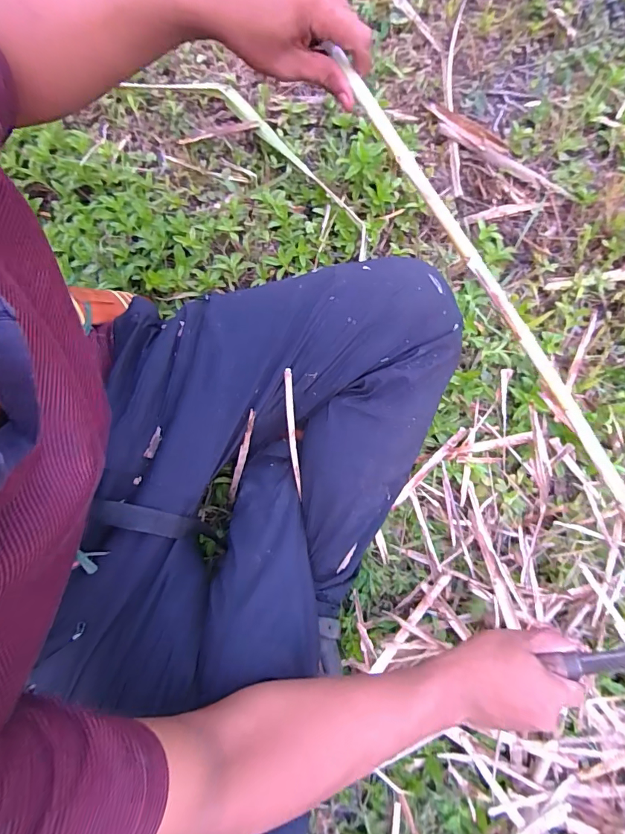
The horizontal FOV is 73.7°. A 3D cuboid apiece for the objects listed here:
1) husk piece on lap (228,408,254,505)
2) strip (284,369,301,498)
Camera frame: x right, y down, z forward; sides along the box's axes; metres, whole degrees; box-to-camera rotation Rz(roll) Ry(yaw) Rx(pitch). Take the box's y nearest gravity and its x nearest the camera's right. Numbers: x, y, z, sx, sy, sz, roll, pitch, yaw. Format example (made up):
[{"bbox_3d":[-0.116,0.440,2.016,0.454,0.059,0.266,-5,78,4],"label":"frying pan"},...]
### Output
[{"bbox_3d":[-0.086,0.056,0.492,0.011,0.183,0.010,33,47,10],"label":"husk piece on lap"},{"bbox_3d":[-0.021,0.022,0.460,0.009,0.010,0.152,-5,112,0],"label":"strip"}]

